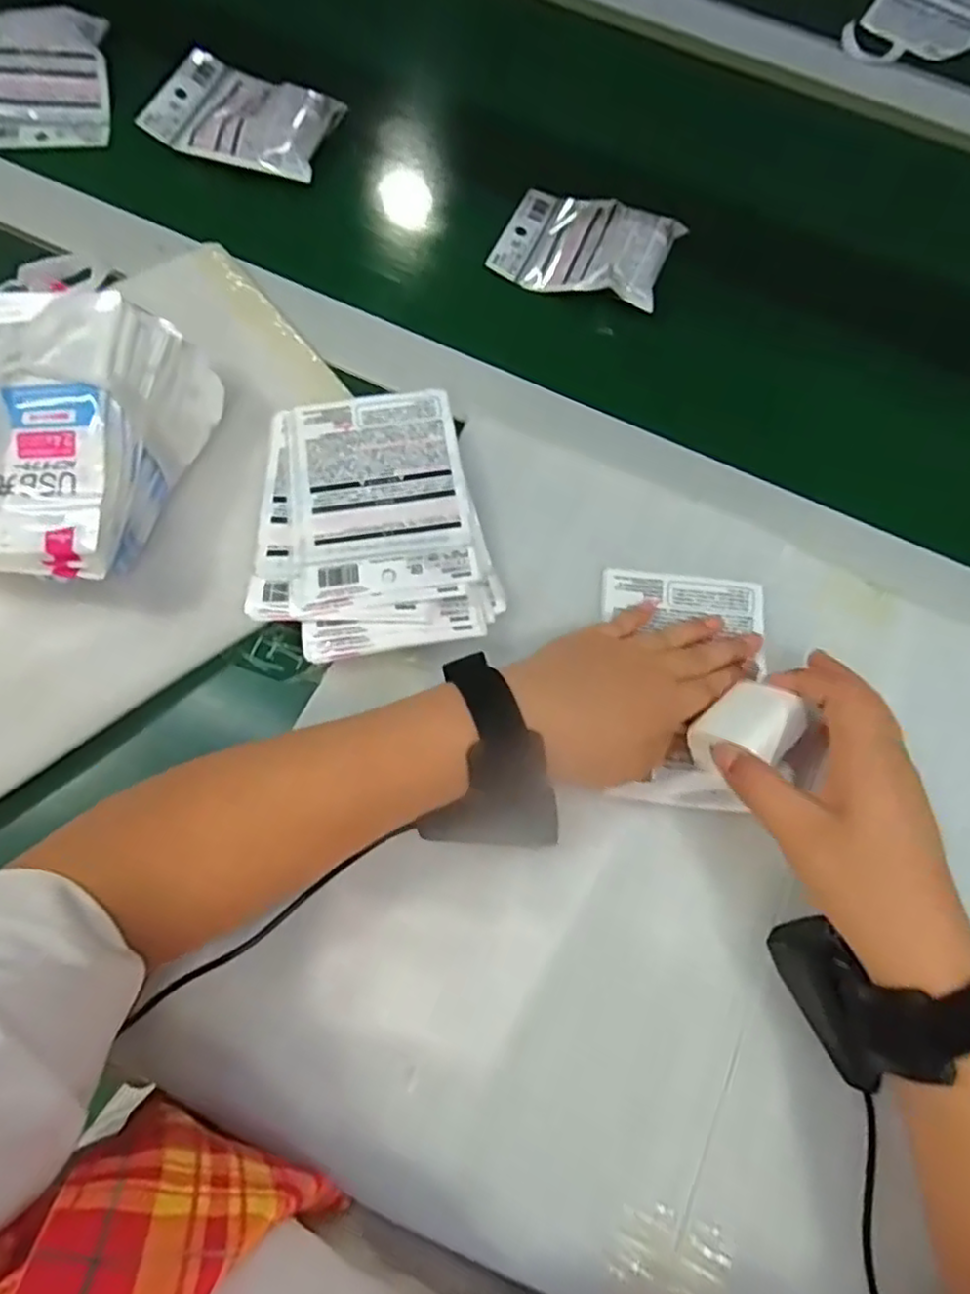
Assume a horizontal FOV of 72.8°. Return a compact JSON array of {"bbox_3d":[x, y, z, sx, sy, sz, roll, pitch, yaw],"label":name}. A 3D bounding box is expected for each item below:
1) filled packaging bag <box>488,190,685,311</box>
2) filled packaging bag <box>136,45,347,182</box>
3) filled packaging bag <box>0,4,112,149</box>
[{"bbox_3d":[0.078,-0.310,0.502,0.128,0.034,0.104,23,72,6],"label":"filled packaging bag"},{"bbox_3d":[-0.190,-0.423,0.527,0.136,0.026,0.094,19,72,3],"label":"filled packaging bag"},{"bbox_3d":[-0.363,-0.464,0.539,0.101,0.015,0.120,-6,88,-7],"label":"filled packaging bag"}]

